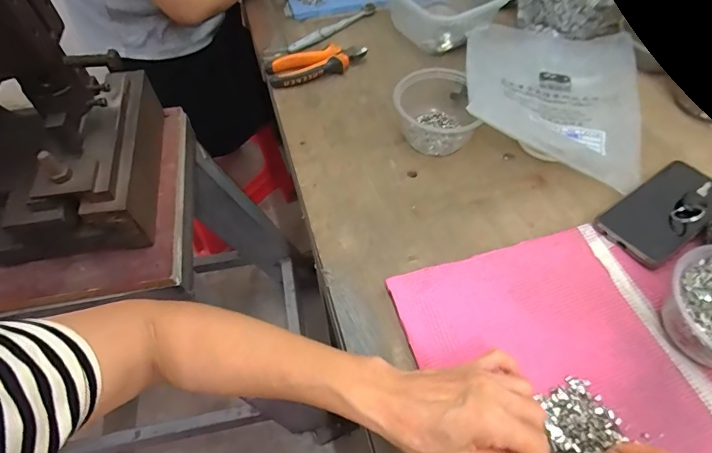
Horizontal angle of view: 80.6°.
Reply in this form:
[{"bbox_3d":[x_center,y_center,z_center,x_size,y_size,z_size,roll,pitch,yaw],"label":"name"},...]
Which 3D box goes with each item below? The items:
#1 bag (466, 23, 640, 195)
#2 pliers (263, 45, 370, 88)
[{"bbox_3d":[0.255,-0.190,0.552,0.220,0.062,0.272,12,57,8],"label":"bag"},{"bbox_3d":[-0.056,-0.238,0.619,0.147,0.027,0.053,-9,56,-6],"label":"pliers"}]

